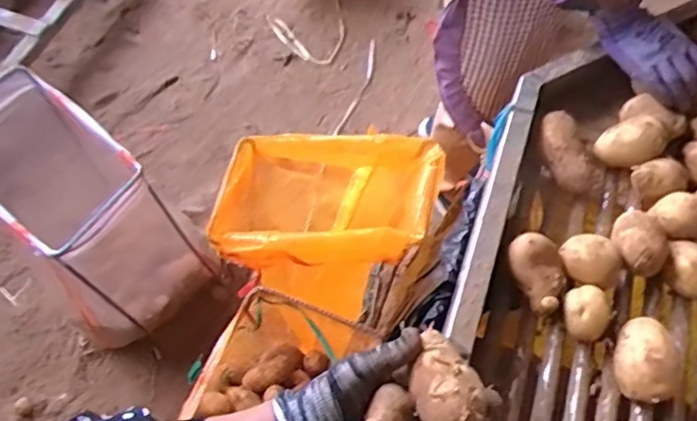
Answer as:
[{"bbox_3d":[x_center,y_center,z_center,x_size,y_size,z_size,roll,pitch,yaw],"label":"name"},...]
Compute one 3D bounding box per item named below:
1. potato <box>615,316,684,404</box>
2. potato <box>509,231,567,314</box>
[{"bbox_3d":[0.283,0.147,0.564,0.049,0.056,0.076,17,63,8],"label":"potato"},{"bbox_3d":[0.198,0.067,0.613,0.051,0.050,0.076,-25,65,-13],"label":"potato"}]

